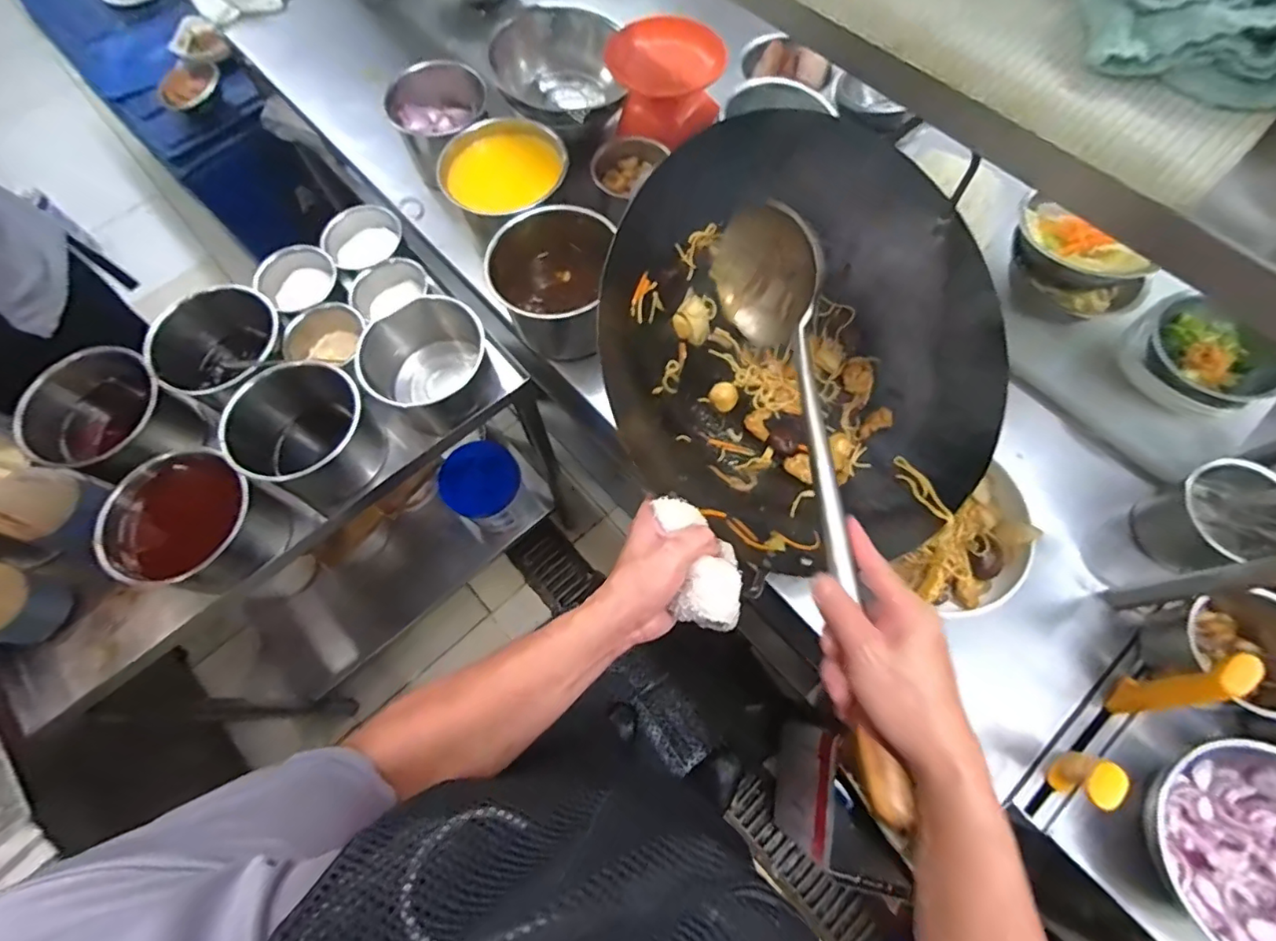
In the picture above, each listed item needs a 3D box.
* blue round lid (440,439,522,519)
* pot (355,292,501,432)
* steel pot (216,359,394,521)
[{"bbox_3d":[-0.338,0.019,1.210,0.163,0.023,0.154,0,90,-10],"label":"blue round lid"},{"bbox_3d":[-0.314,-0.158,0.843,0.169,0.119,0.172,-1,68,1],"label":"pot"},{"bbox_3d":[-0.469,-0.048,0.823,0.180,0.135,0.186,-43,73,-14],"label":"steel pot"}]

